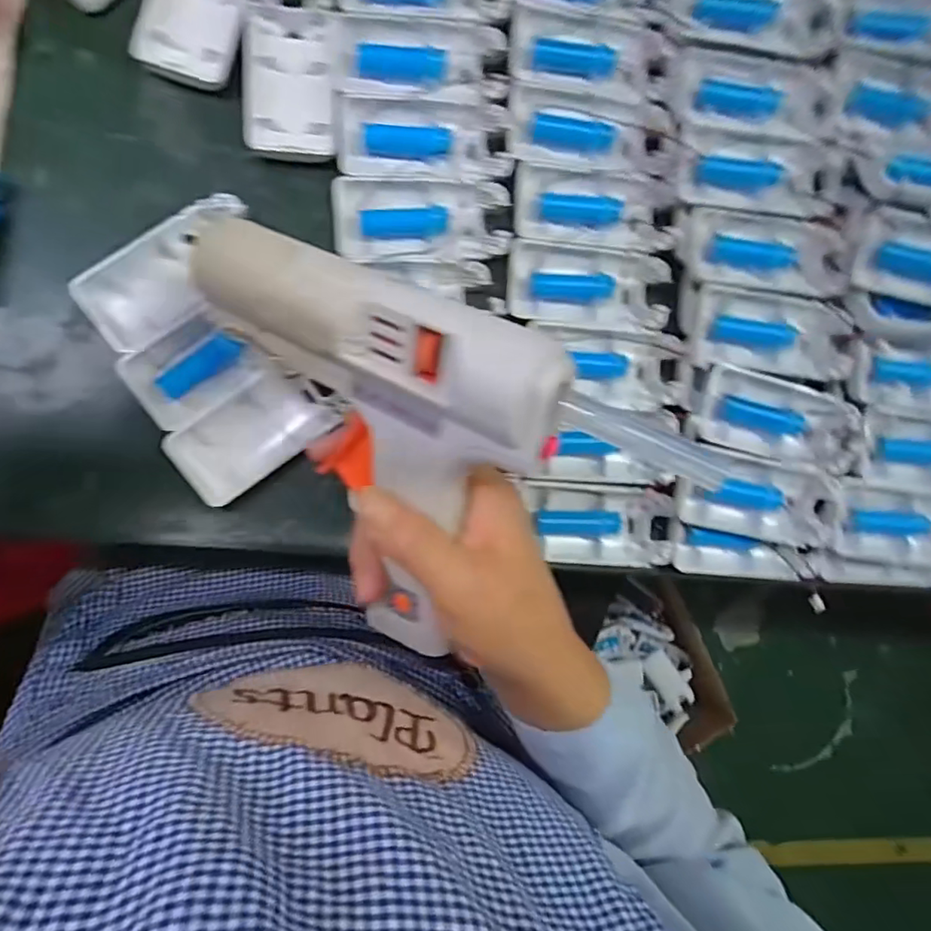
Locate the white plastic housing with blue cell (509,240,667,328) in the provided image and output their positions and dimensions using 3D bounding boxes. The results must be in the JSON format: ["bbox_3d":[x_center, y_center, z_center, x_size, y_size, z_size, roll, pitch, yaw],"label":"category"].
[{"bbox_3d":[0.072,-0.103,0.331,0.092,0.019,0.042,3,87,-9],"label":"white plastic housing with blue cell"}]

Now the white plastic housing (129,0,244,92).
[{"bbox_3d":[-0.138,-0.246,0.297,0.047,0.007,0.091,15,92,-6],"label":"white plastic housing"}]

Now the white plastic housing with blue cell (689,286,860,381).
[{"bbox_3d":[0.179,-0.076,0.327,0.097,0.016,0.044,6,87,-9],"label":"white plastic housing with blue cell"}]

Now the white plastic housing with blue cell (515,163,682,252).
[{"bbox_3d":[0.076,-0.148,0.329,0.093,0.014,0.046,3,87,-9],"label":"white plastic housing with blue cell"}]

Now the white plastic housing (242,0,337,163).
[{"bbox_3d":[-0.093,-0.213,0.304,0.046,0.013,0.096,-1,88,-9],"label":"white plastic housing"}]

